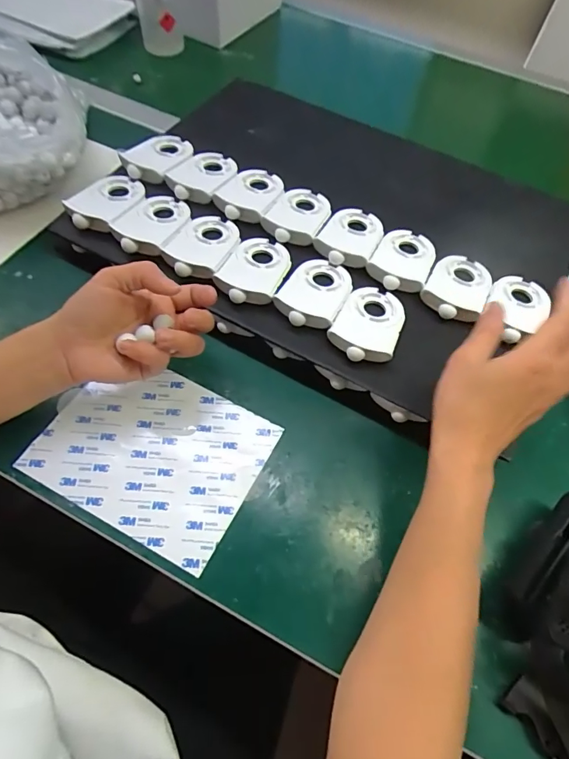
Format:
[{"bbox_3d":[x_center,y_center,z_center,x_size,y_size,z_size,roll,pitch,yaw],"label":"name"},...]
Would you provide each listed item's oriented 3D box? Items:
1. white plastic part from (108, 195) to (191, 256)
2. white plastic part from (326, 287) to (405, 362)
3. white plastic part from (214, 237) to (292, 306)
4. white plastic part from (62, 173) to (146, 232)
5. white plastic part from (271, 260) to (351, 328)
[{"bbox_3d":[-0.130,-0.155,0.447,0.061,0.015,0.086,17,59,5],"label":"white plastic part"},{"bbox_3d":[0.078,-0.052,0.414,0.058,0.021,0.085,27,60,11],"label":"white plastic part"},{"bbox_3d":[-0.027,-0.106,0.432,0.055,0.016,0.081,18,59,6],"label":"white plastic part"},{"bbox_3d":[-0.180,-0.181,0.461,0.058,0.016,0.079,22,60,9],"label":"white plastic part"},{"bbox_3d":[0.029,-0.084,0.426,0.060,0.014,0.083,26,60,11],"label":"white plastic part"}]

